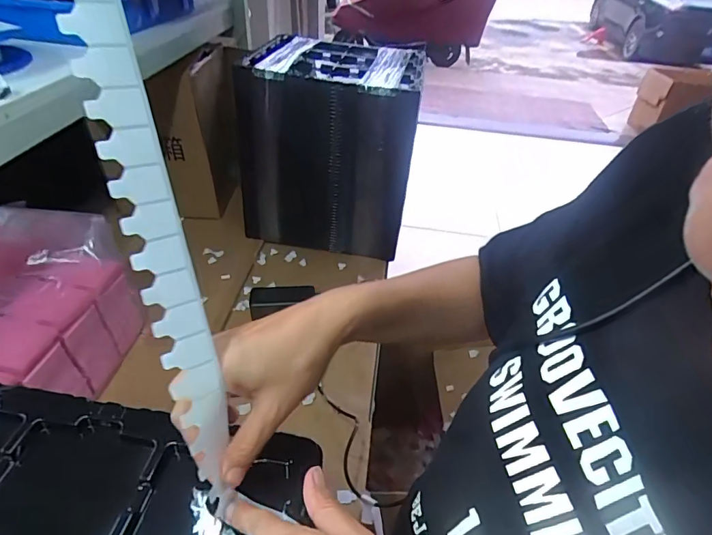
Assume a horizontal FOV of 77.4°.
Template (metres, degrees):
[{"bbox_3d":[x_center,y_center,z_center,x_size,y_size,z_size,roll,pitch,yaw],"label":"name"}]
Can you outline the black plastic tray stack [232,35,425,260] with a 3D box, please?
[{"bbox_3d":[-0.049,-0.272,1.051,0.373,0.416,0.273,8,38,8],"label":"black plastic tray stack"}]

